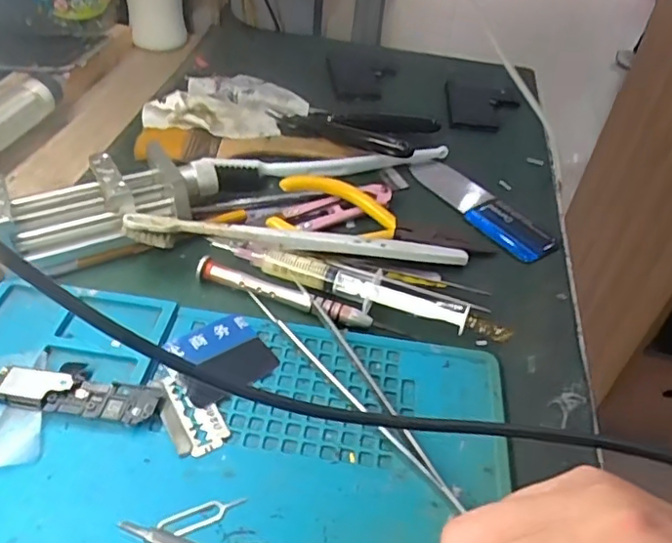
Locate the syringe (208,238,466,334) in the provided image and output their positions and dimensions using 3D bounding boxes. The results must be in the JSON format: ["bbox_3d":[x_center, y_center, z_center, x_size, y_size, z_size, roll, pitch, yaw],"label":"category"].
[{"bbox_3d":[0.000,0.002,0.310,0.140,0.011,0.022,18,44,12],"label":"syringe"}]

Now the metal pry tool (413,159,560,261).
[{"bbox_3d":[0.092,-0.042,0.378,0.033,0.007,0.110,-25,51,-30],"label":"metal pry tool"}]

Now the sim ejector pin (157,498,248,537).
[{"bbox_3d":[-0.049,0.091,0.219,0.032,0.004,0.009,-15,54,-22],"label":"sim ejector pin"}]

